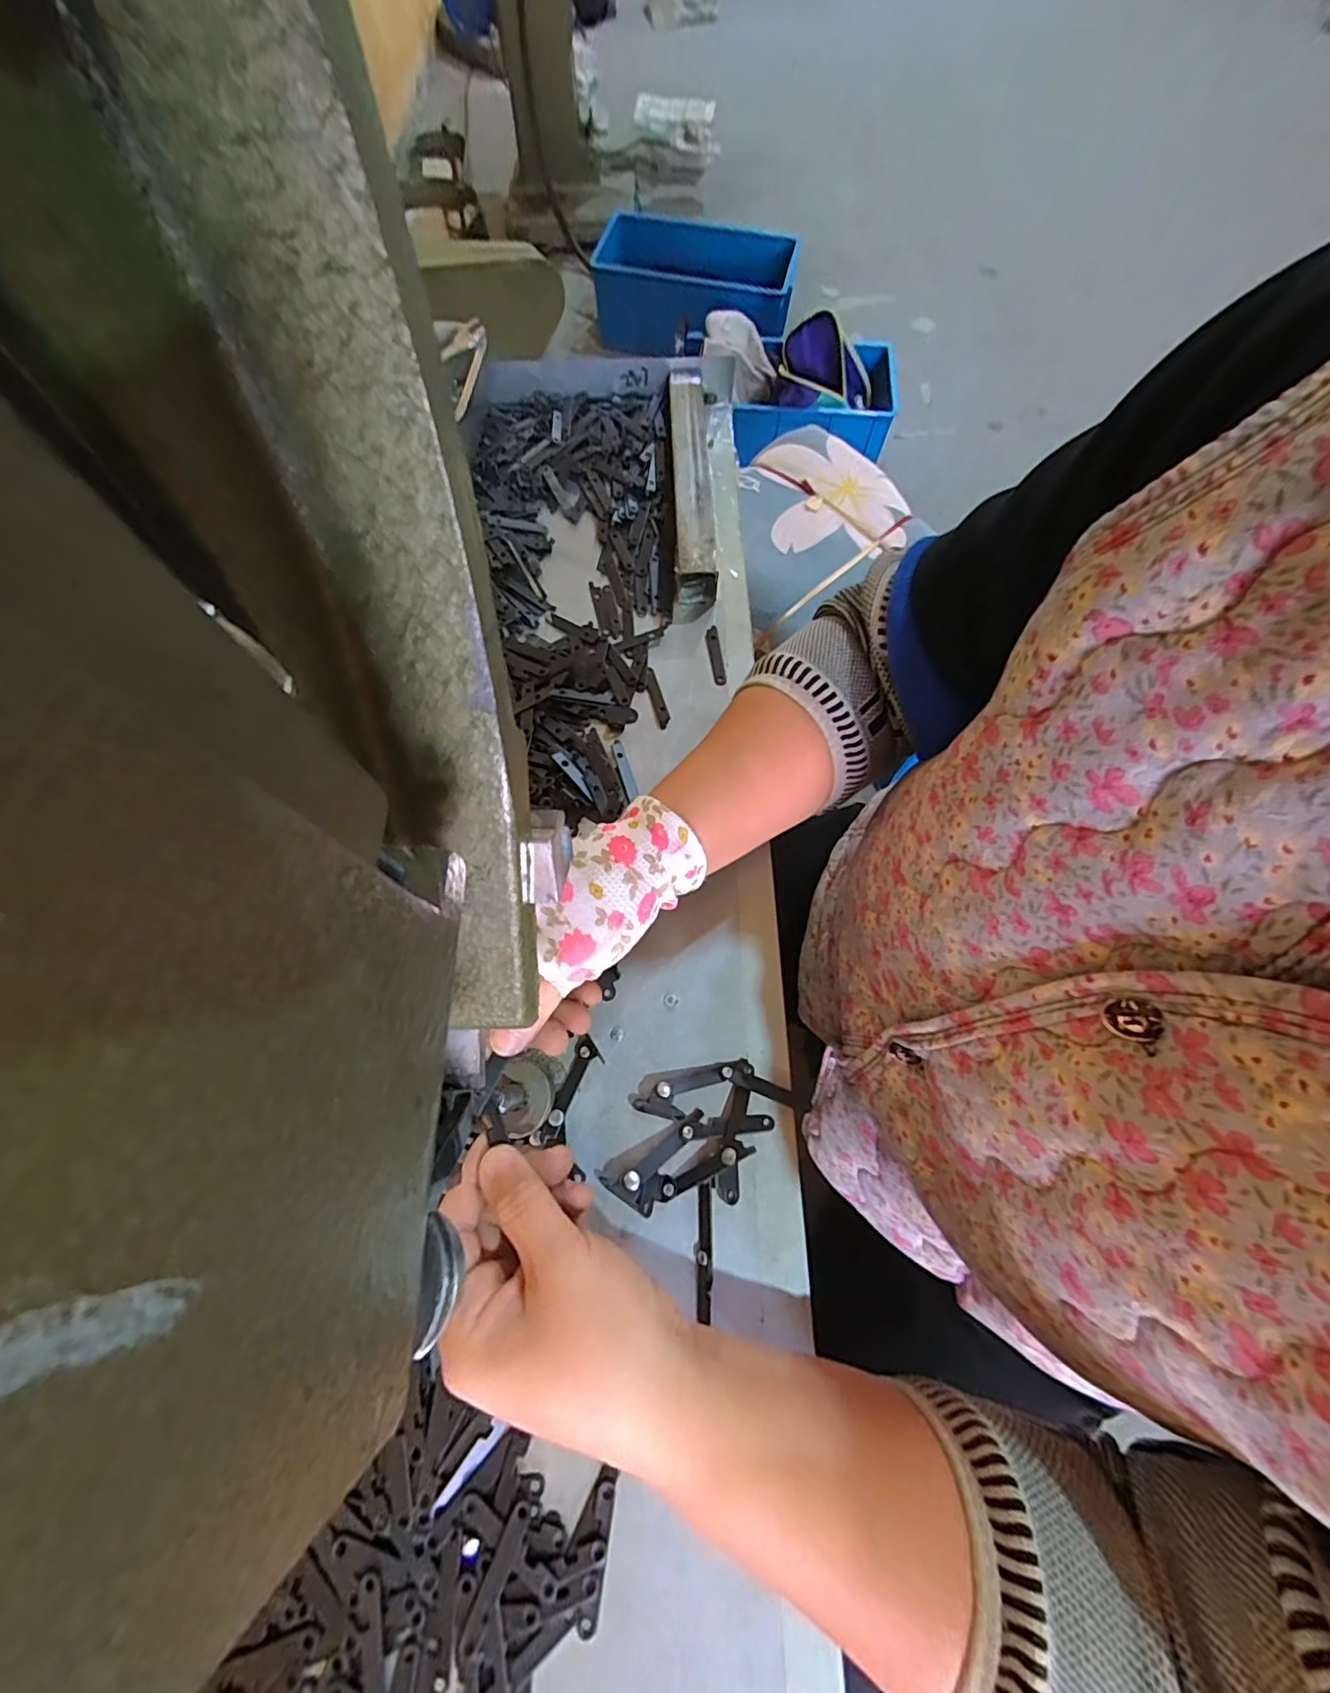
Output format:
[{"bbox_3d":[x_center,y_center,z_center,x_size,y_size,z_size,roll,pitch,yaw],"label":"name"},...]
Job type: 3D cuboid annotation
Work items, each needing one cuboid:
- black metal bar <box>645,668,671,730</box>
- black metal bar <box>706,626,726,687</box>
[{"bbox_3d":[-0.006,-0.109,0.418,0.009,0.004,0.050,-15,70,-7],"label":"black metal bar"},{"bbox_3d":[0.038,-0.143,0.434,0.010,0.005,0.049,-7,69,-4],"label":"black metal bar"}]

